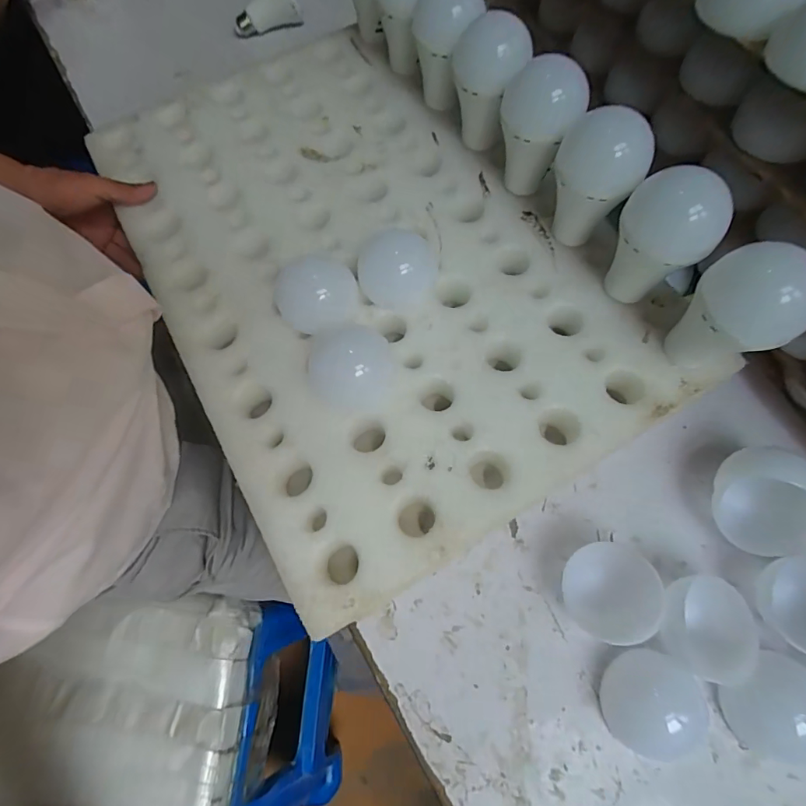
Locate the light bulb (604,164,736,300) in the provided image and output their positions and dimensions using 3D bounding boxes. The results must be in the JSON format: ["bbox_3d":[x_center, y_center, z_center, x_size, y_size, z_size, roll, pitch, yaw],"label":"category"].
[{"bbox_3d":[0.186,-0.115,0.343,0.067,0.089,0.060,32,72,15],"label":"light bulb"}]

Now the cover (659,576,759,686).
[{"bbox_3d":[0.215,0.163,0.338,0.061,0.031,0.066,11,68,7],"label":"cover"}]

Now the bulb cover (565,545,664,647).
[{"bbox_3d":[0.157,0.143,0.350,0.063,0.027,0.067,3,67,4],"label":"bulb cover"}]

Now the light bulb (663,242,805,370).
[{"bbox_3d":[0.221,-0.055,0.318,0.063,0.097,0.068,-1,67,2],"label":"light bulb"}]

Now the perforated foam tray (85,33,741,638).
[{"bbox_3d":[-0.052,-0.141,0.408,0.320,0.029,0.534,-31,69,-10],"label":"perforated foam tray"}]

